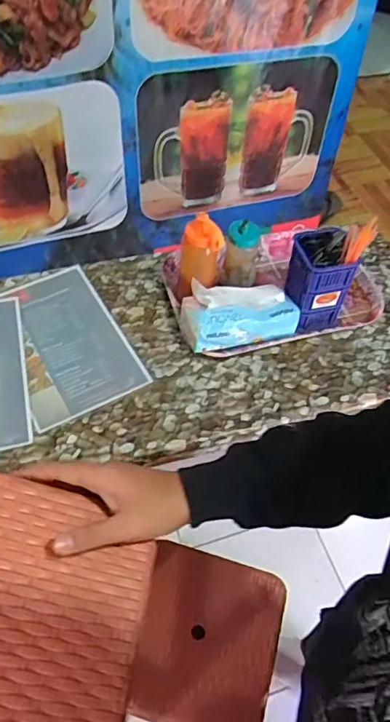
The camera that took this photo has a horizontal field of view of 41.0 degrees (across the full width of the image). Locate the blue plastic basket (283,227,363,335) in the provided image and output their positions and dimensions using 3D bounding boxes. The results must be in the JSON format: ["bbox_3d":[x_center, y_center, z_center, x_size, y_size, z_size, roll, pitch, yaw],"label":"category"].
[{"bbox_3d":[0.226,-0.145,0.968,0.099,0.177,0.099,-7,54,-8],"label":"blue plastic basket"}]

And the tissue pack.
[{"bbox_3d":[0.082,-0.084,0.974,0.205,0.081,0.108,-9,55,-9],"label":"tissue pack"}]

